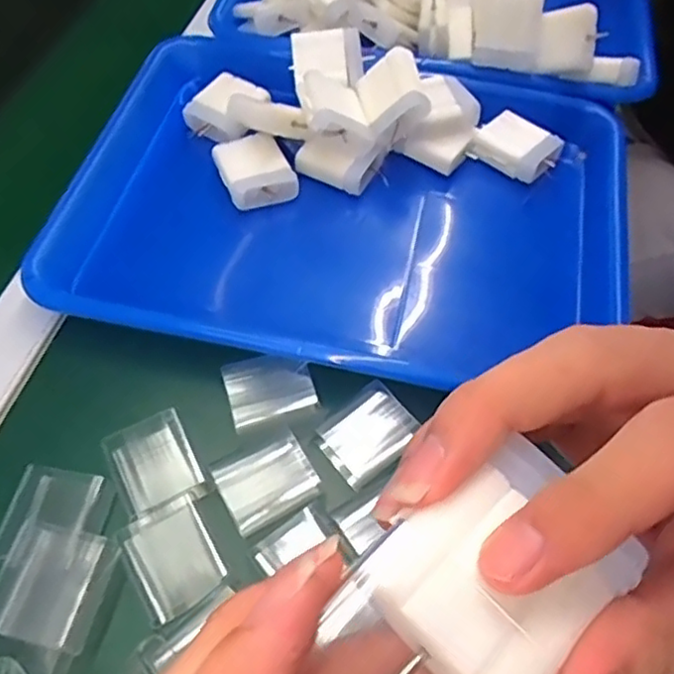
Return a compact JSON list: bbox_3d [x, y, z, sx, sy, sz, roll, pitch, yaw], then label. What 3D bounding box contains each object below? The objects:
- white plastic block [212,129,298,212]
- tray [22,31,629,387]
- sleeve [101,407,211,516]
[{"bbox_3d":[-0.054,-0.109,0.427,0.043,0.023,0.051,-21,60,-14],"label":"white plastic block"},{"bbox_3d":[0.012,-0.084,0.422,0.333,0.049,0.252,10,58,5],"label":"tray"},{"bbox_3d":[-0.089,0.062,0.321,0.037,0.010,0.045,-25,61,-16],"label":"sleeve"}]

